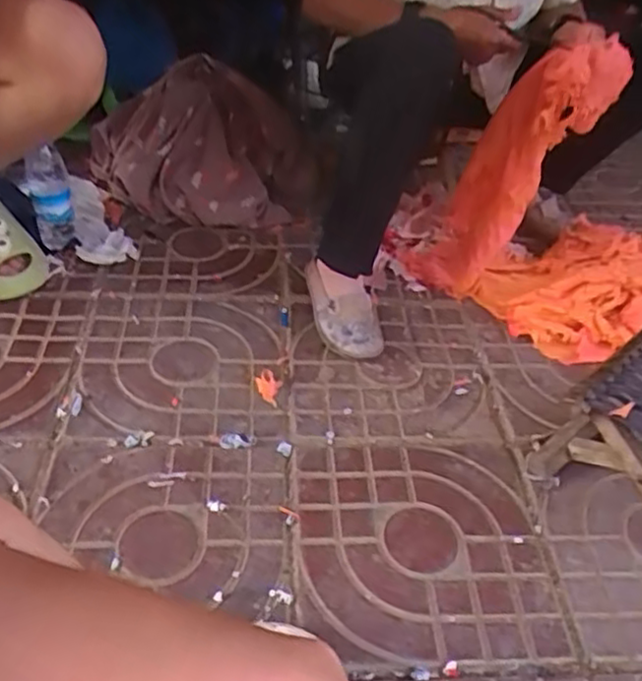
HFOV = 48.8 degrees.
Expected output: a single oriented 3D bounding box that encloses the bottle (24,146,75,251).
[{"bbox_3d":[-0.379,-0.197,1.001,0.056,0.151,0.051,-14,45,-22],"label":"bottle"}]

